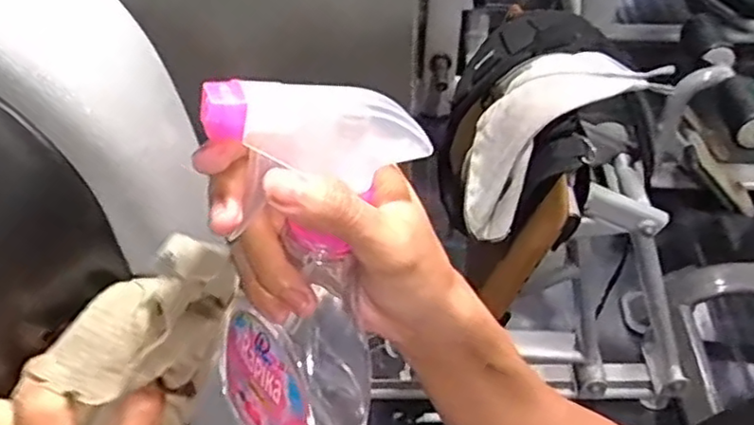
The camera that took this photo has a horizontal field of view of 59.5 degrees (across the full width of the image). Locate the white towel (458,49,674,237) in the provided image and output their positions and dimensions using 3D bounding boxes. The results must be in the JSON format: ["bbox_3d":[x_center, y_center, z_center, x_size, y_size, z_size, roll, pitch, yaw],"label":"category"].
[{"bbox_3d":[0.222,-0.129,1.002,0.345,0.097,0.196,-50,51,11],"label":"white towel"}]

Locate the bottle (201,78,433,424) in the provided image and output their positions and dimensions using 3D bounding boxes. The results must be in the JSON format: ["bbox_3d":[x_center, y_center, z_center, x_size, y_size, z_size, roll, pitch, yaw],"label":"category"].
[{"bbox_3d":[-0.038,0.031,0.274,0.080,0.180,0.063,17,30,18],"label":"bottle"}]

